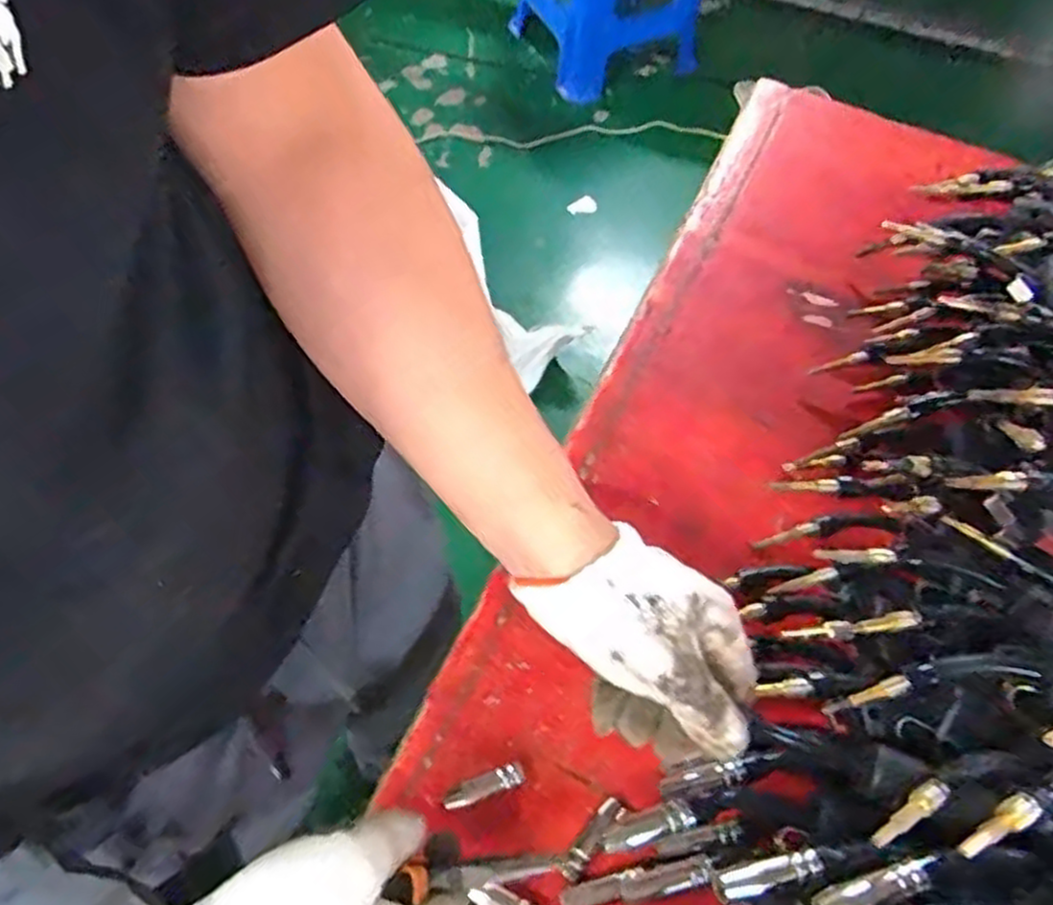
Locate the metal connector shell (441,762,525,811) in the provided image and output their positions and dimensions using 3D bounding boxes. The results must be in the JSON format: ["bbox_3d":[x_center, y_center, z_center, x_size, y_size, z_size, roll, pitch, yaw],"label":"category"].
[{"bbox_3d":[-0.028,0.215,0.492,0.053,0.014,0.014,-16,62,-11],"label":"metal connector shell"}]

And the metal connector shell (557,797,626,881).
[{"bbox_3d":[0.041,0.242,0.480,0.014,0.009,0.054,39,66,18],"label":"metal connector shell"}]

